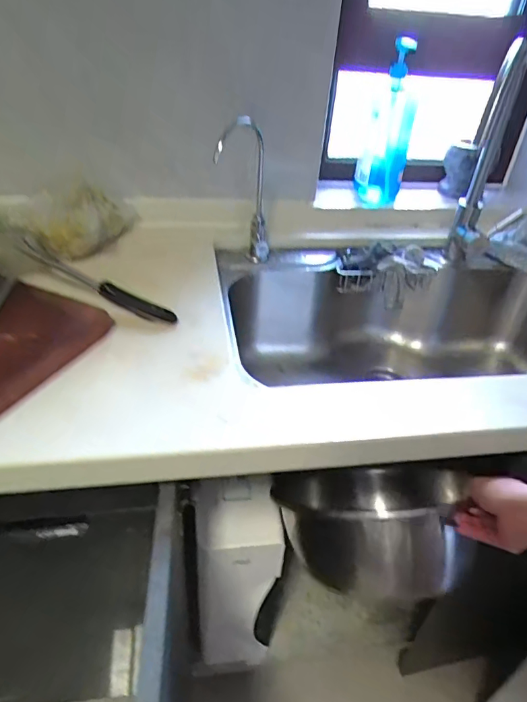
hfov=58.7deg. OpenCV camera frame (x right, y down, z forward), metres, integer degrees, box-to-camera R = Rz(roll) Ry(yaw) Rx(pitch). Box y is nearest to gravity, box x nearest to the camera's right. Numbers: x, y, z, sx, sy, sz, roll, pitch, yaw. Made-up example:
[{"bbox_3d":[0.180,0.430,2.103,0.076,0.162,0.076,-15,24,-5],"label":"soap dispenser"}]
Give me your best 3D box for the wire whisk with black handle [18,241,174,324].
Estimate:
[{"bbox_3d":[-0.230,-0.093,0.651,0.239,0.027,0.028,27,39,1],"label":"wire whisk with black handle"}]

